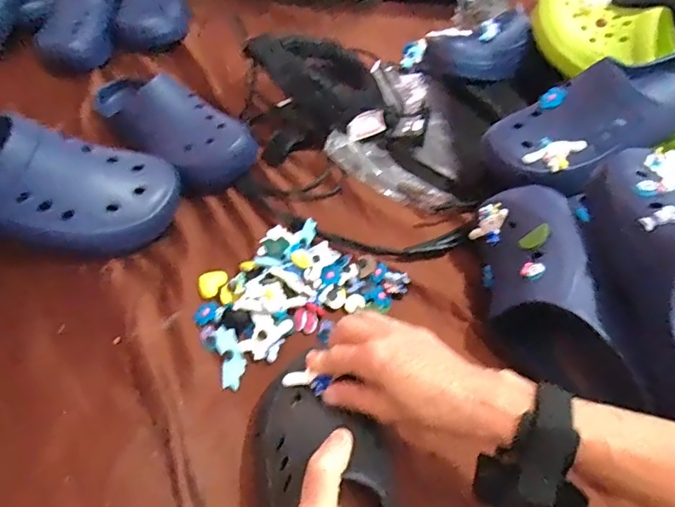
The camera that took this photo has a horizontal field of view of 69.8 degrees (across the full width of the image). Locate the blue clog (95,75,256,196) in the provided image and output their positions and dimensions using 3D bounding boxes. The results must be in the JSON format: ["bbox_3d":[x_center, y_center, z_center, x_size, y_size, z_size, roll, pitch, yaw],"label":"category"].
[{"bbox_3d":[-0.214,-0.165,0.623,0.214,0.088,0.101,33,54,22],"label":"blue clog"}]

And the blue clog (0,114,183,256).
[{"bbox_3d":[-0.318,-0.073,0.488,0.299,0.111,0.104,4,48,-20],"label":"blue clog"}]

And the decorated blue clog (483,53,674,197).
[{"bbox_3d":[0.322,-0.150,0.540,0.280,0.100,0.128,-22,53,0],"label":"decorated blue clog"}]

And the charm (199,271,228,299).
[{"bbox_3d":[-0.134,0.032,0.523,0.033,0.006,0.026,-20,54,-20],"label":"charm"}]

